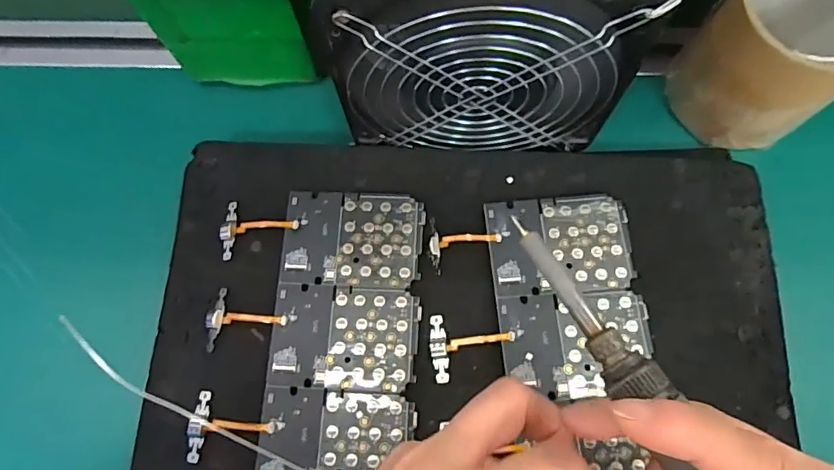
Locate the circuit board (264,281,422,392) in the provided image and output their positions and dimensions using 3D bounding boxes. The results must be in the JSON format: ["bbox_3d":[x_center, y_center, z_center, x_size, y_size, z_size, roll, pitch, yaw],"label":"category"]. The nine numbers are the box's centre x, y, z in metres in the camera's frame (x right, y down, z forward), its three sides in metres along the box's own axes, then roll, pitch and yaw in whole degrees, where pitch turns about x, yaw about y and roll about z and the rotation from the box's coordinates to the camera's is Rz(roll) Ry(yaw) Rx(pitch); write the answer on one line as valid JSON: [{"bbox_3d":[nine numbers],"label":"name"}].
[{"bbox_3d":[-0.040,0.056,0.281,0.078,0.004,0.055,4,71,3],"label":"circuit board"}]

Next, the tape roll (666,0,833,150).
[{"bbox_3d":[0.210,-0.105,0.299,0.083,0.086,0.079,0,71,1],"label":"tape roll"}]

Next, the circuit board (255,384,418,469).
[{"bbox_3d":[-0.042,0.109,0.264,0.078,0.004,0.055,3,71,2],"label":"circuit board"}]

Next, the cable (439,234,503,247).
[{"bbox_3d":[0.030,0.002,0.292,0.035,0.004,0.007,-7,70,0],"label":"cable"}]

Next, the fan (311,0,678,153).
[{"bbox_3d":[0.029,-0.098,0.263,0.153,0.127,0.058,1,71,2],"label":"fan"}]

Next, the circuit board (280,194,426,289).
[{"bbox_3d":[-0.037,0.002,0.296,0.079,0.004,0.056,4,71,3],"label":"circuit board"}]

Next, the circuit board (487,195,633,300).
[{"bbox_3d":[0.081,0.005,0.292,0.078,0.004,0.056,-3,71,0],"label":"circuit board"}]

